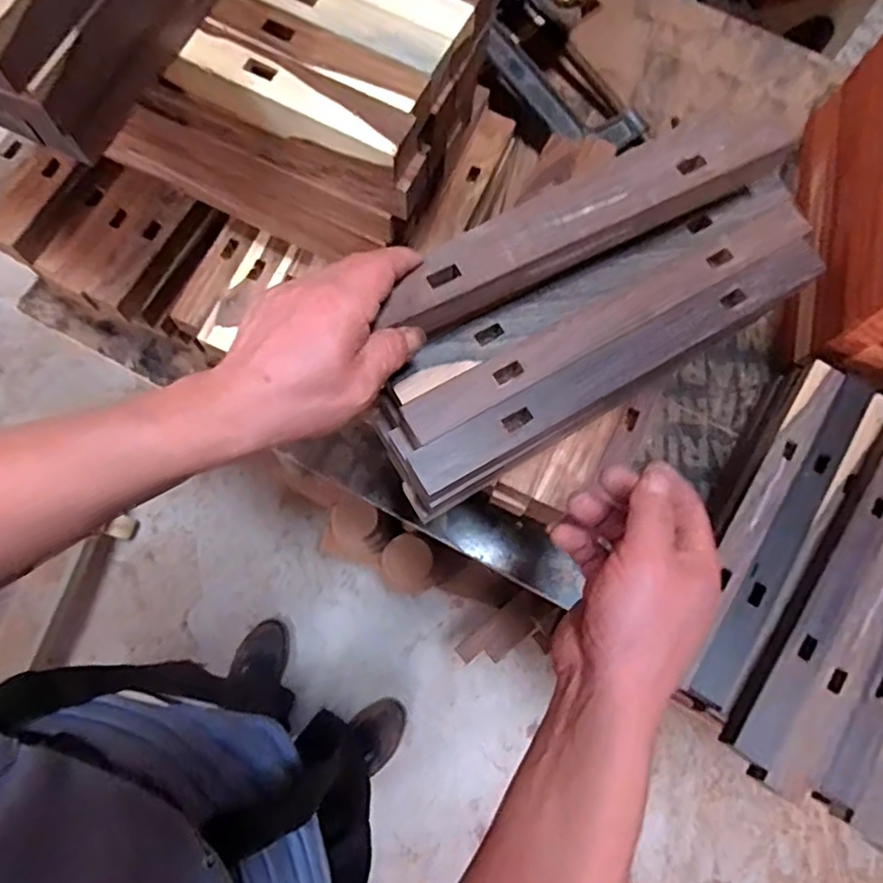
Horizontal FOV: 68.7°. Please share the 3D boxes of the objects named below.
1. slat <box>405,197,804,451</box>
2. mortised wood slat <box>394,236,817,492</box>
[{"bbox_3d":[0.119,-0.087,0.445,0.320,0.015,0.031,-29,78,-7],"label":"slat"},{"bbox_3d":[0.125,-0.056,0.436,0.320,0.012,0.032,-30,78,-7],"label":"mortised wood slat"}]

